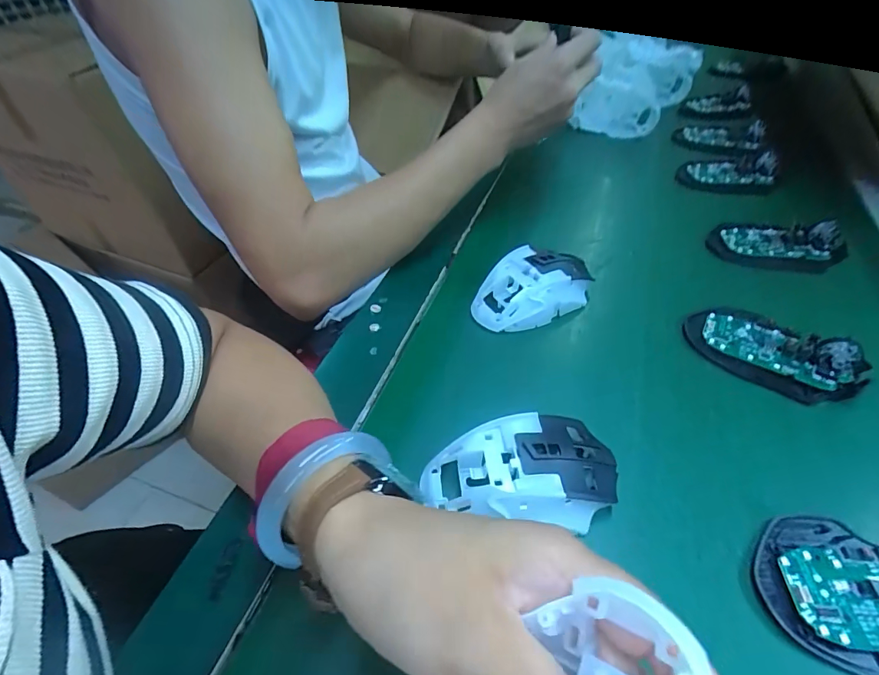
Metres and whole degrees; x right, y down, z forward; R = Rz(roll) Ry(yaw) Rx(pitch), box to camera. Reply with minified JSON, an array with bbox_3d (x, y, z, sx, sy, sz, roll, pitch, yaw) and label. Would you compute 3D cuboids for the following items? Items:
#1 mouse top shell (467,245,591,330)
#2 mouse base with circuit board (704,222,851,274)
[{"bbox_3d":[0.082,-0.041,0.372,0.106,0.046,0.057,-22,51,-17],"label":"mouse top shell"},{"bbox_3d":[0.327,-0.095,0.412,0.116,0.025,0.055,12,49,12],"label":"mouse base with circuit board"}]

